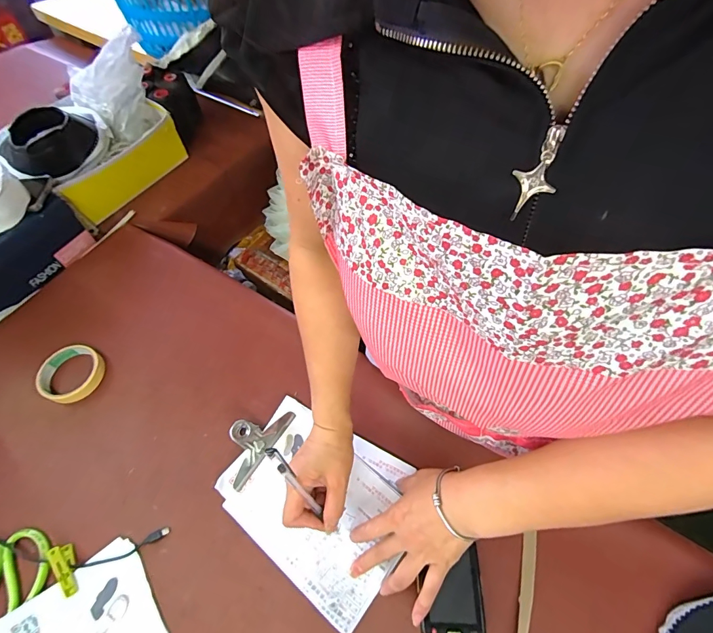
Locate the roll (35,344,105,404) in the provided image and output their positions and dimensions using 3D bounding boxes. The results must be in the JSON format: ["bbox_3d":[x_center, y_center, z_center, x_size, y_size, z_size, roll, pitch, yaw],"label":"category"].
[{"bbox_3d":[-0.439,0.087,0.596,0.087,0.017,0.087,15,61,11],"label":"roll"}]

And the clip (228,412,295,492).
[{"bbox_3d":[-0.141,0.166,0.525,0.054,0.036,0.119,30,65,19],"label":"clip"}]

